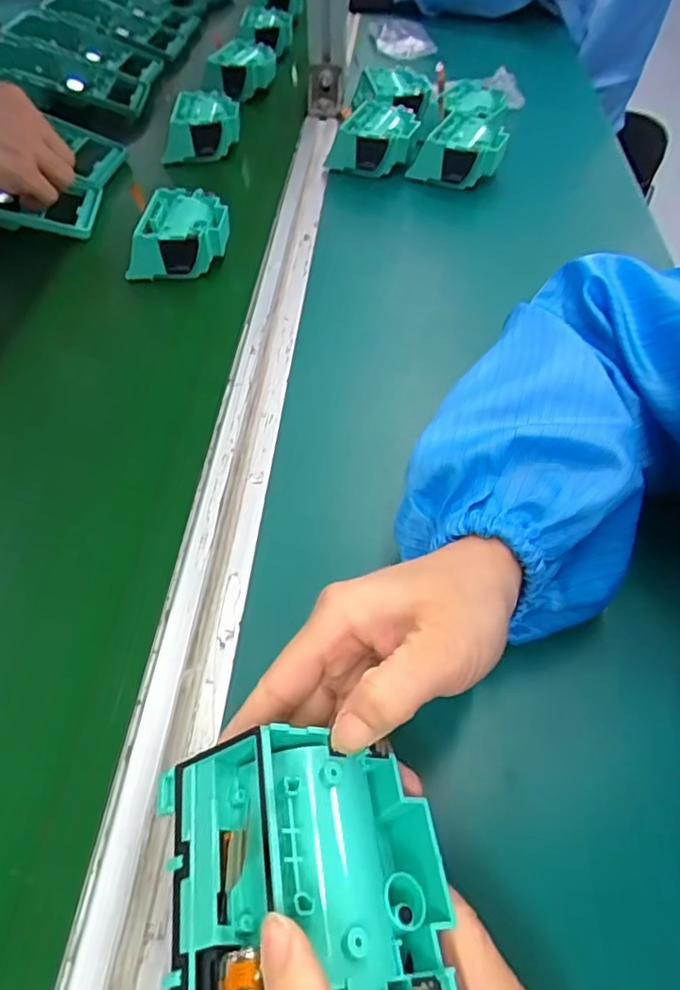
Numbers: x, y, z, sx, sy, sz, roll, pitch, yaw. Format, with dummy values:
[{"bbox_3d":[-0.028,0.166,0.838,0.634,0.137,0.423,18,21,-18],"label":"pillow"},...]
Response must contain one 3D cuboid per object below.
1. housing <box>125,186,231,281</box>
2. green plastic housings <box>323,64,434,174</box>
[{"bbox_3d":[-0.126,-0.208,0.484,0.066,0.038,0.078,16,55,12],"label":"housing"},{"bbox_3d":[0.041,-0.375,0.605,0.082,0.049,0.165,9,54,7],"label":"green plastic housings"}]

